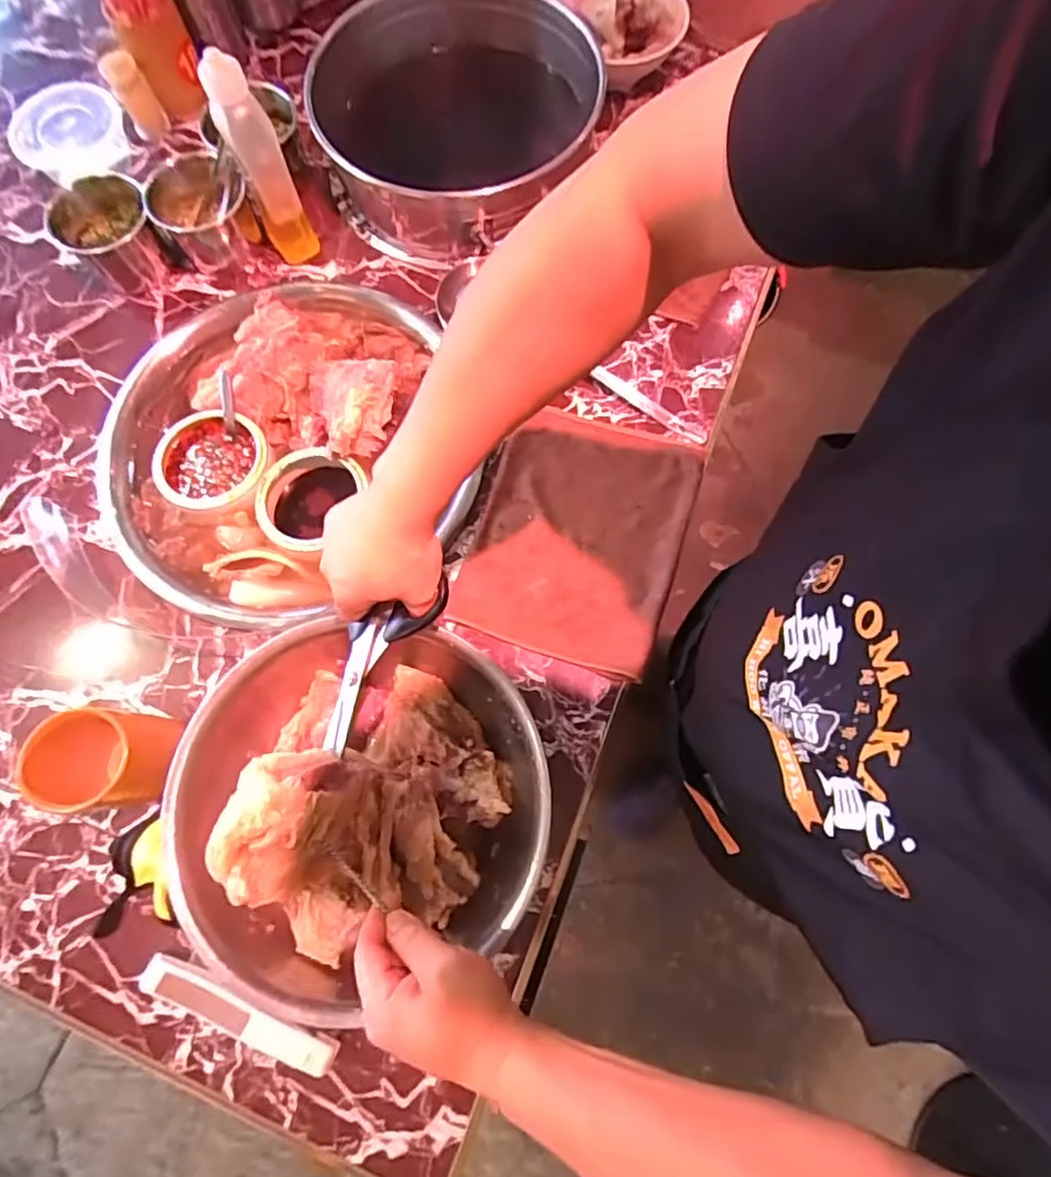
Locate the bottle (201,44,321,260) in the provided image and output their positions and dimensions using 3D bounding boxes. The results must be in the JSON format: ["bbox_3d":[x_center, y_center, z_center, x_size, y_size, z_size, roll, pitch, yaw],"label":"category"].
[{"bbox_3d":[-0.288,-0.460,0.674,0.049,0.227,0.050,-29,77,-7],"label":"bottle"}]

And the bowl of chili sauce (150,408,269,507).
[{"bbox_3d":[-0.359,-0.146,0.701,0.118,0.042,0.111,0,76,0],"label":"bowl of chili sauce"}]

